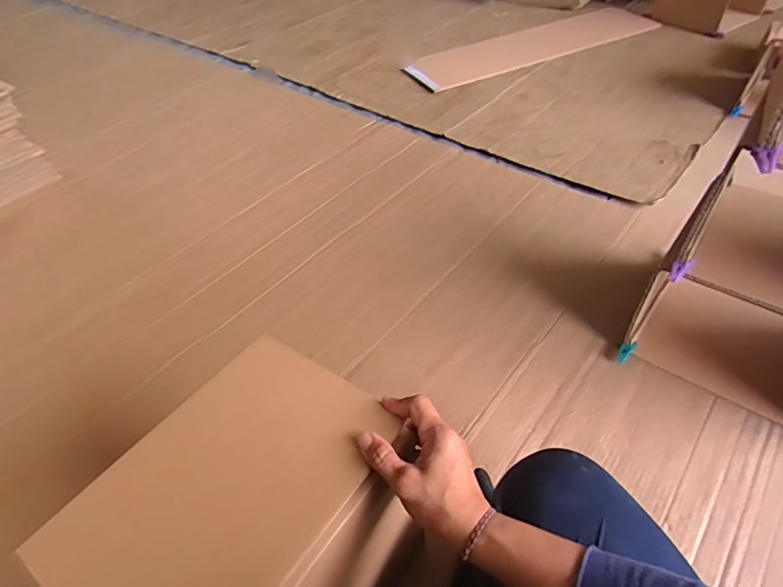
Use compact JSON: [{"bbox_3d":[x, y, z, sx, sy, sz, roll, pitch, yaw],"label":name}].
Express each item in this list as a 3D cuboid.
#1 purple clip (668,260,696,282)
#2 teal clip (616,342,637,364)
[{"bbox_3d":[0.394,-0.031,0.657,0.022,0.025,0.030,34,56,29],"label":"purple clip"},{"bbox_3d":[0.393,0.098,0.812,0.022,0.026,0.038,34,56,29],"label":"teal clip"}]

